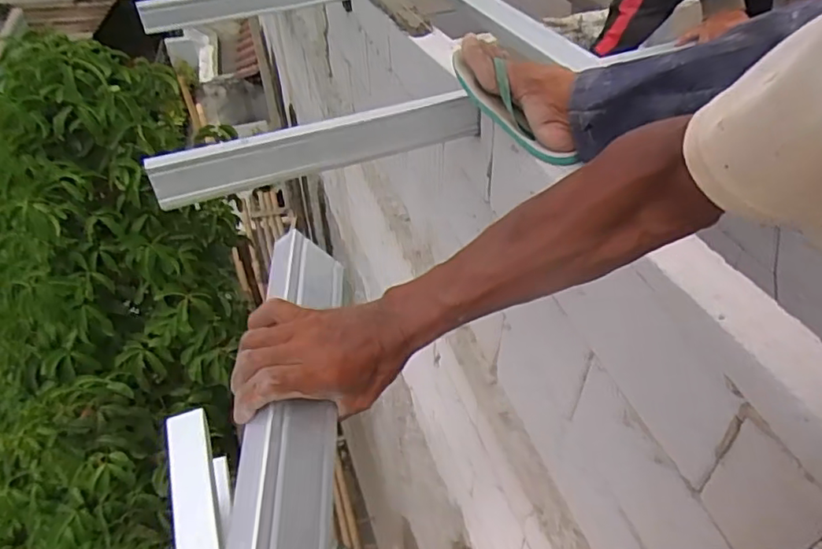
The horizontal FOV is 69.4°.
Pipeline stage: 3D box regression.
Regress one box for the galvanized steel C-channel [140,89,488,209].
[{"bbox_3d":[-0.148,-0.214,0.990,0.540,0.089,0.031,-15,47,-13],"label":"galvanized steel C-channel"}]

